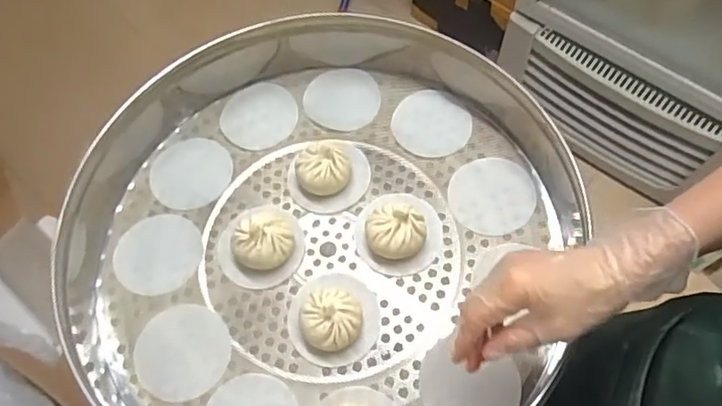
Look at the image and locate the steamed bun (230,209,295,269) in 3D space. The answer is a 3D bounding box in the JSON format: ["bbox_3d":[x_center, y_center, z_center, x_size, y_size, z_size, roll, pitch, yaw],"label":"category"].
[{"bbox_3d":[-0.105,0.034,0.606,0.064,0.054,0.075,-11,64,-6],"label":"steamed bun"}]

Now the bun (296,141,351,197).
[{"bbox_3d":[-0.044,-0.042,0.641,0.059,0.058,0.058,0,64,0],"label":"bun"}]

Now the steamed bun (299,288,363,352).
[{"bbox_3d":[-0.030,0.116,0.562,0.059,0.057,0.057,0,64,0],"label":"steamed bun"}]

